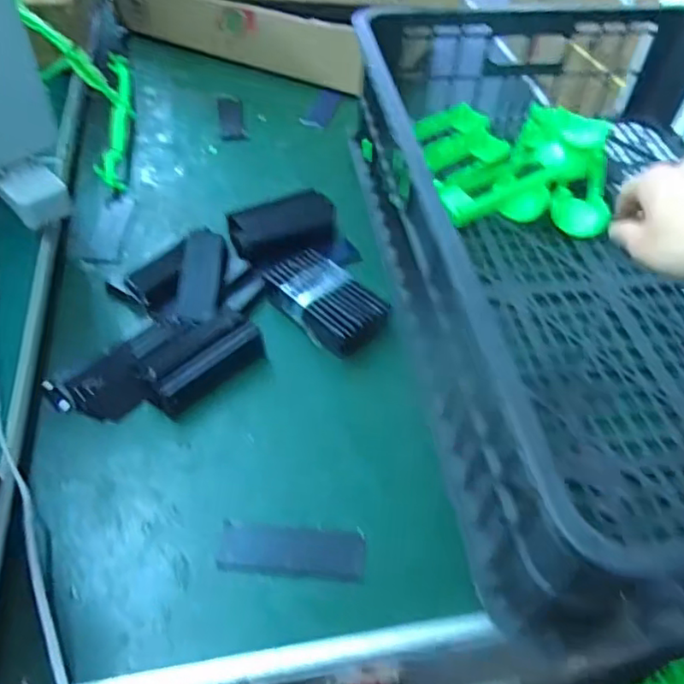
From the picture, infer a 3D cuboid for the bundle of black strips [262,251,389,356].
[{"bbox_3d":[-0.015,-0.037,0.521,0.063,0.034,0.096,-37,61,-28],"label":"bundle of black strips"}]

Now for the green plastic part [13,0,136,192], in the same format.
[{"bbox_3d":[-0.303,-0.307,0.669,0.051,0.177,0.302,-25,56,20],"label":"green plastic part"}]

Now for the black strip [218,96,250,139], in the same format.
[{"bbox_3d":[-0.135,-0.272,0.738,0.030,0.005,0.095,-9,52,-10],"label":"black strip"}]

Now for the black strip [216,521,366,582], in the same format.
[{"bbox_3d":[-0.033,0.137,0.398,0.094,0.008,0.031,6,51,2],"label":"black strip"}]

